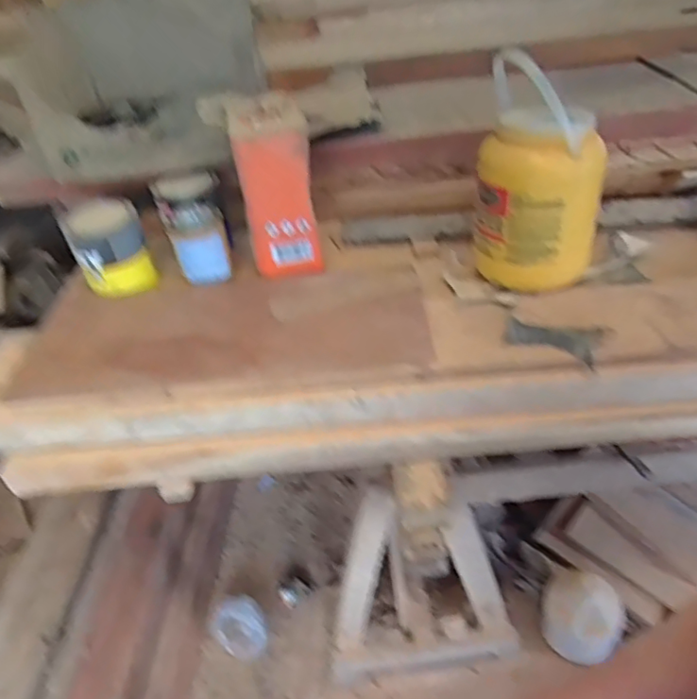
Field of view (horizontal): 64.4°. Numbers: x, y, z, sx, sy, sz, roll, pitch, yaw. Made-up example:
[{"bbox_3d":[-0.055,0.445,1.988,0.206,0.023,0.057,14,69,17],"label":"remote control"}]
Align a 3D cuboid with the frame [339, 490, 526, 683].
[{"bbox_3d":[0.148,0.490,1.104,0.369,0.645,0.107,-8,39,-1],"label":"frame"}]

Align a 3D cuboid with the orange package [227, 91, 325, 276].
[{"bbox_3d":[-0.106,-0.238,0.826,0.101,0.212,0.137,-11,39,-4],"label":"orange package"}]

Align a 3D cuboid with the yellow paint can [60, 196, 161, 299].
[{"bbox_3d":[-0.368,-0.161,0.857,0.103,0.127,0.103,-4,40,3],"label":"yellow paint can"}]

